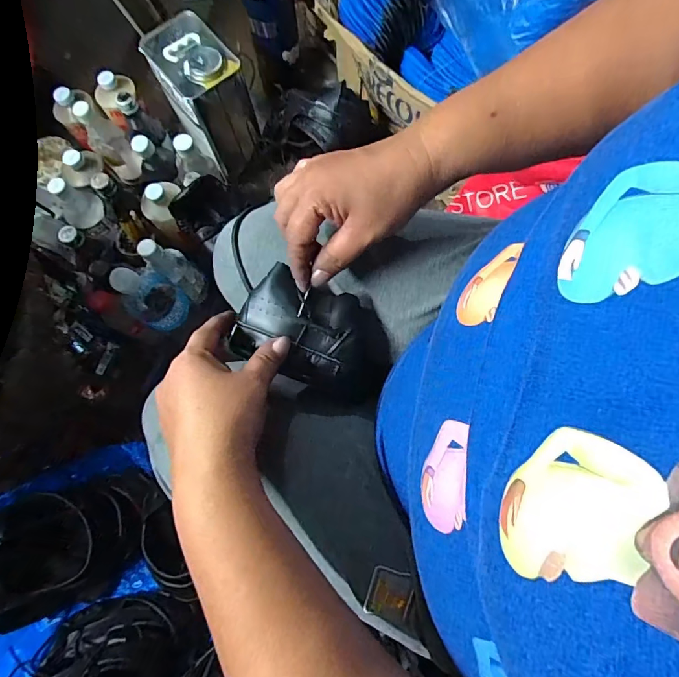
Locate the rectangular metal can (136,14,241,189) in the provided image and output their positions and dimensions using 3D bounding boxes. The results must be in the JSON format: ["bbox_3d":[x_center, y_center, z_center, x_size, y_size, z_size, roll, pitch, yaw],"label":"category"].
[{"bbox_3d":[-0.241,-0.428,0.782,0.115,0.189,0.152,-37,77,-8],"label":"rectangular metal can"}]

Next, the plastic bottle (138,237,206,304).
[{"bbox_3d":[-0.268,-0.112,0.738,0.051,0.161,0.059,-42,78,-9],"label":"plastic bottle"}]

